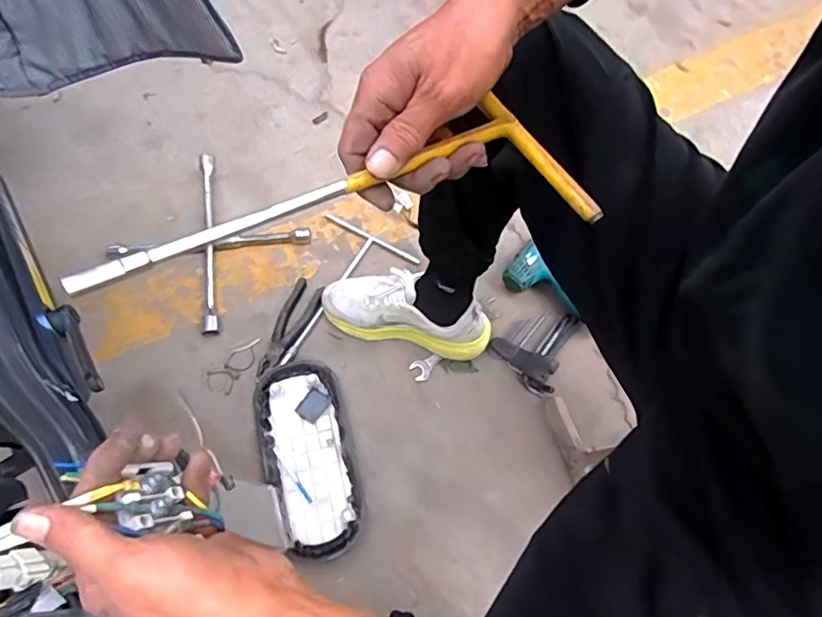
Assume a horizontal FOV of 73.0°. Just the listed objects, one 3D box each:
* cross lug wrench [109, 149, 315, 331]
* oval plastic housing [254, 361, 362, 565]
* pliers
[{"bbox_3d":[-0.345,-0.115,0.958,0.245,0.045,0.249,35,70,12],"label":"cross lug wrench"},{"bbox_3d":[-0.153,0.218,0.825,0.124,0.028,0.283,-14,63,-5],"label":"oval plastic housing"},{"bbox_3d":[-0.202,0.033,0.905,0.058,0.021,0.182,21,66,12],"label":"pliers"}]

